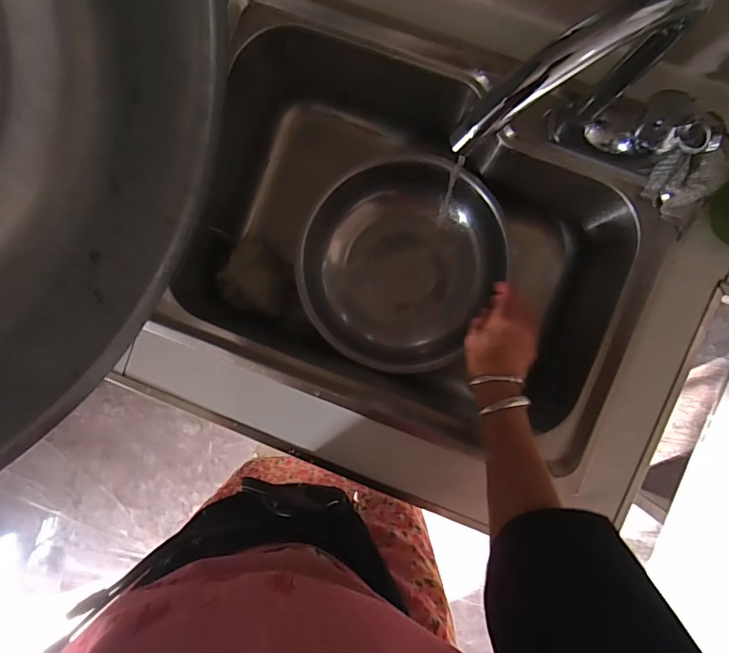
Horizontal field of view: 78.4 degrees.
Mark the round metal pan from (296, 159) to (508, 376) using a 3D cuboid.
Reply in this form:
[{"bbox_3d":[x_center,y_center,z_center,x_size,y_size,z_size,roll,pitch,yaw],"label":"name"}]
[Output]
[{"bbox_3d":[0.046,-0.094,0.657,0.271,0.096,0.285,0,91,2],"label":"round metal pan"}]

